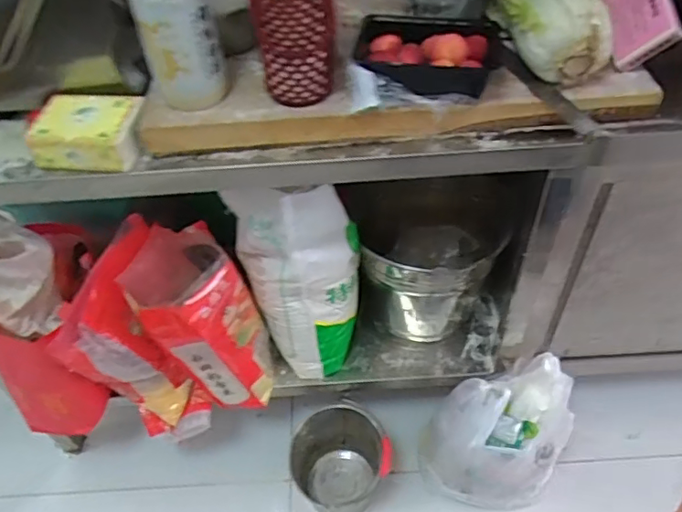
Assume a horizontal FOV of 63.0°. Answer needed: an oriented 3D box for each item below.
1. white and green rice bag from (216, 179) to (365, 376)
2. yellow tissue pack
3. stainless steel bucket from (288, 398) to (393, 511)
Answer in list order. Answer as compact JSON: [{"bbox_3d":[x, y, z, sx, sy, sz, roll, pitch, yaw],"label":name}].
[{"bbox_3d":[-0.071,0.037,0.998,0.218,0.457,0.125,-7,48,-2],"label":"white and green rice bag"},{"bbox_3d":[-0.323,-0.160,0.712,0.136,0.056,0.089,1,48,5],"label":"yellow tissue pack"},{"bbox_3d":[0.000,0.438,1.179,0.182,0.202,0.166,0,48,0],"label":"stainless steel bucket"}]

